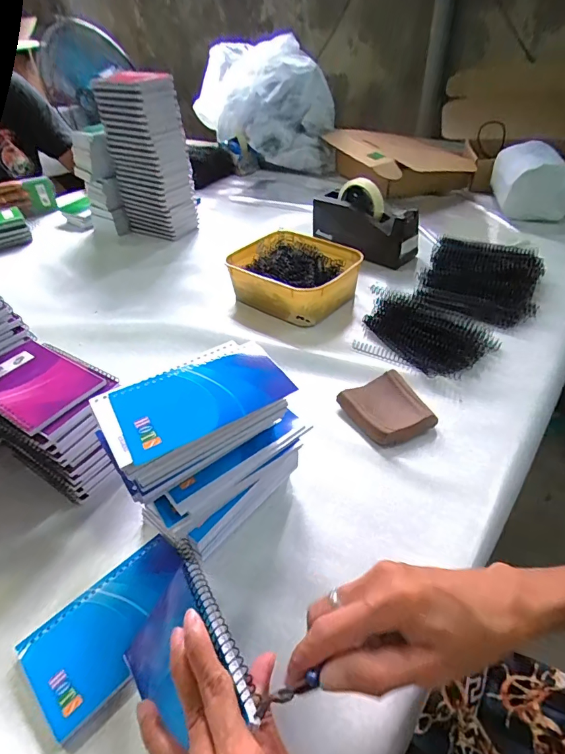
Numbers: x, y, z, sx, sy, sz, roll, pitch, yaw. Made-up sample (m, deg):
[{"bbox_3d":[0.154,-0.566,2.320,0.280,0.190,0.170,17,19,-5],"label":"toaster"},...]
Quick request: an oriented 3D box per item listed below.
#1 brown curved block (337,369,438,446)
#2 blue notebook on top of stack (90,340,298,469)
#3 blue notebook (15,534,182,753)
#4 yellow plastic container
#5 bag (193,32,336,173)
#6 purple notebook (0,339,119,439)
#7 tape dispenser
[{"bbox_3d":[0.124,0.038,0.488,0.083,0.021,0.094,-23,44,-21],"label":"brown curved block"},{"bbox_3d":[-0.069,0.014,0.327,0.136,0.008,0.092,-26,45,-23],"label":"blue notebook on top of stack"},{"bbox_3d":[-0.128,0.196,0.331,0.085,0.015,0.127,31,52,34],"label":"blue notebook"},{"bbox_3d":[0.017,-0.169,0.694,0.204,0.064,0.161,25,49,30],"label":"yellow plastic container"},{"bbox_3d":[-0.047,-0.727,1.128,0.351,0.266,0.290,-7,41,-4],"label":"bag"},{"bbox_3d":[-0.239,0.005,0.414,0.133,0.014,0.090,21,47,26],"label":"purple notebook"},{"bbox_3d":[0.153,-0.295,0.783,0.075,0.111,0.199,-33,48,-29],"label":"tape dispenser"}]

